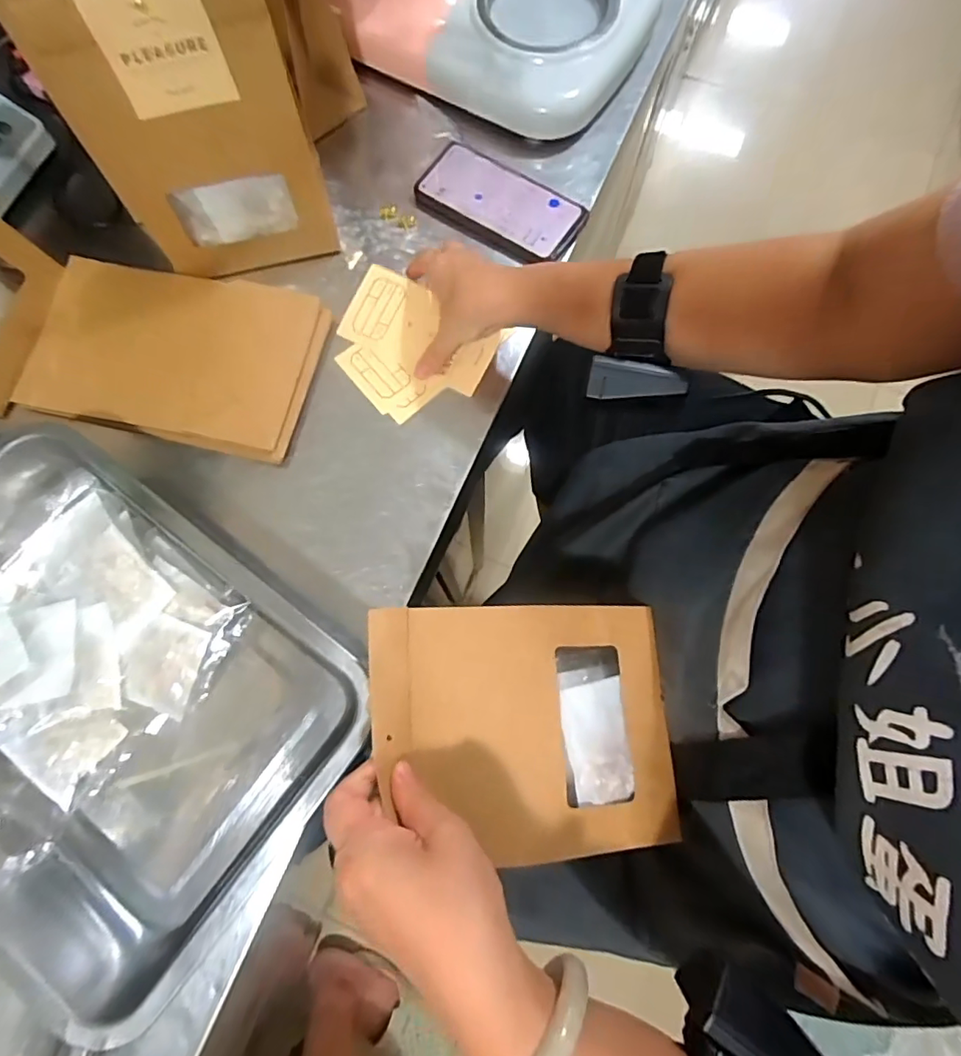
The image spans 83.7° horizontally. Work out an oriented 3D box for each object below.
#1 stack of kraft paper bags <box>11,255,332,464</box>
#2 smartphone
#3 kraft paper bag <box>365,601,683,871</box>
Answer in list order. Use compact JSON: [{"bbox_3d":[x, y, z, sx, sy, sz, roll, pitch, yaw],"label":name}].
[{"bbox_3d":[-0.269,-0.155,0.474,0.234,0.023,0.155,12,76,3],"label":"stack of kraft paper bags"},{"bbox_3d":[0.018,-0.315,0.520,0.156,0.014,0.082,33,81,6],"label":"smartphone"},{"bbox_3d":[0.030,0.124,0.337,0.189,0.016,0.146,2,75,-16],"label":"kraft paper bag"}]

